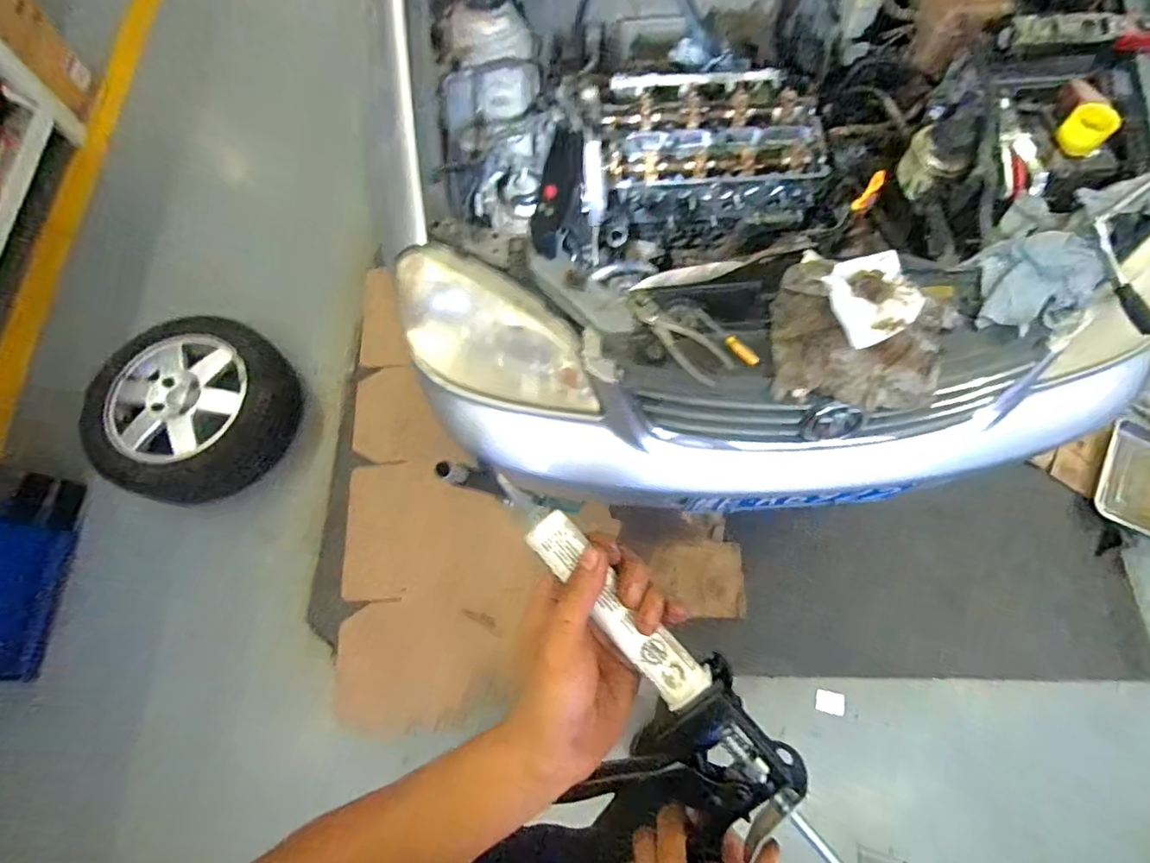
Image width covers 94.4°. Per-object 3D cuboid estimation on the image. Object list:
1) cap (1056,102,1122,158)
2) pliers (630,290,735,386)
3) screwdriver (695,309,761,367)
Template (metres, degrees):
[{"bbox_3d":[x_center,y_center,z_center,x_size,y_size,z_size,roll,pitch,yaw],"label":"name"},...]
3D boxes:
[{"bbox_3d":[0.910,-0.538,0.946,0.069,0.053,0.077,-35,72,-12],"label":"cap"},{"bbox_3d":[0.163,-0.157,0.864,0.074,0.028,0.198,-43,74,-14],"label":"pliers"},{"bbox_3d":[0.248,-0.155,0.873,0.024,0.014,0.131,-42,73,-14],"label":"screwdriver"}]

